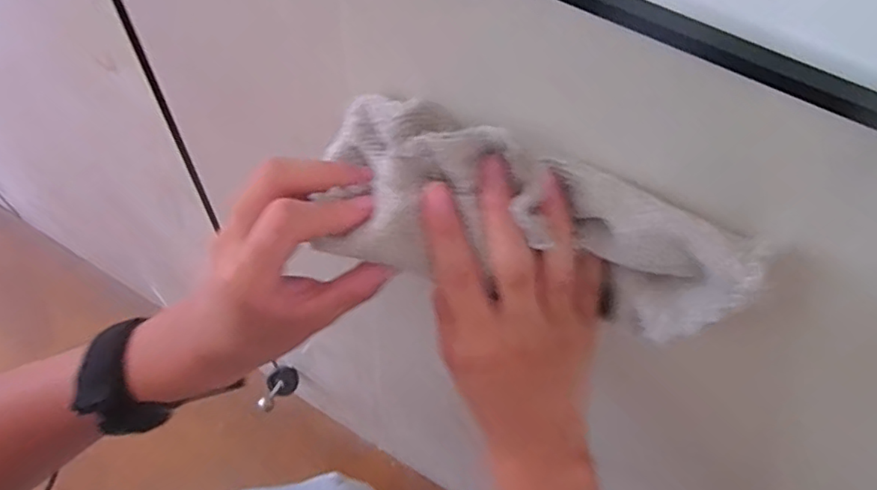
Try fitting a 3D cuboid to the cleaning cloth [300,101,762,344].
[{"bbox_3d":[0.030,-0.008,0.234,0.181,0.063,0.053,21,52,13],"label":"cleaning cloth"}]

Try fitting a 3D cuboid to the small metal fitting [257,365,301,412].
[{"bbox_3d":[-0.218,0.192,0.750,0.032,0.023,0.065,35,56,23],"label":"small metal fitting"}]

